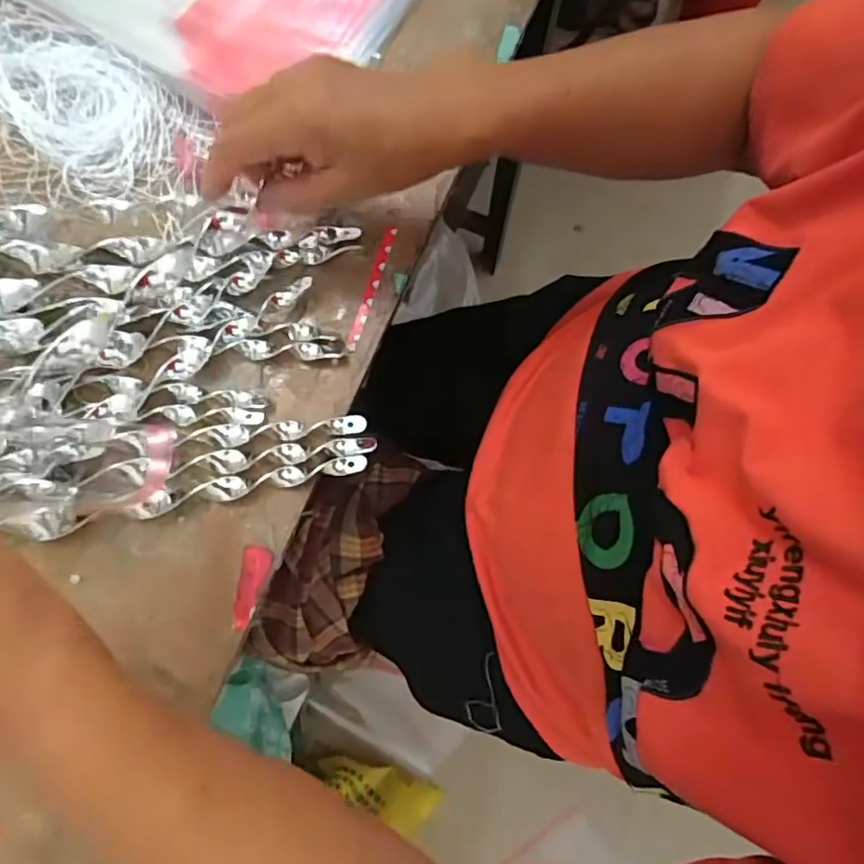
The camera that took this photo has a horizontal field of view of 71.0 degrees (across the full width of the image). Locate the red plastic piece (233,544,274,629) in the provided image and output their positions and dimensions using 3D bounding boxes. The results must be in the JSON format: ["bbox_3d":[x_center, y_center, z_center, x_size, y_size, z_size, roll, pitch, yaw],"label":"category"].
[{"bbox_3d":[-0.108,0.094,0.365,0.018,0.004,0.047,9,80,1],"label":"red plastic piece"}]

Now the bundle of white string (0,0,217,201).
[{"bbox_3d":[-0.266,-0.222,0.415,0.217,0.009,0.120,31,82,5],"label":"bundle of white string"}]

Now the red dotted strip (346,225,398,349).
[{"bbox_3d":[-0.039,-0.094,0.394,0.009,0.004,0.086,17,81,3],"label":"red dotted strip"}]

